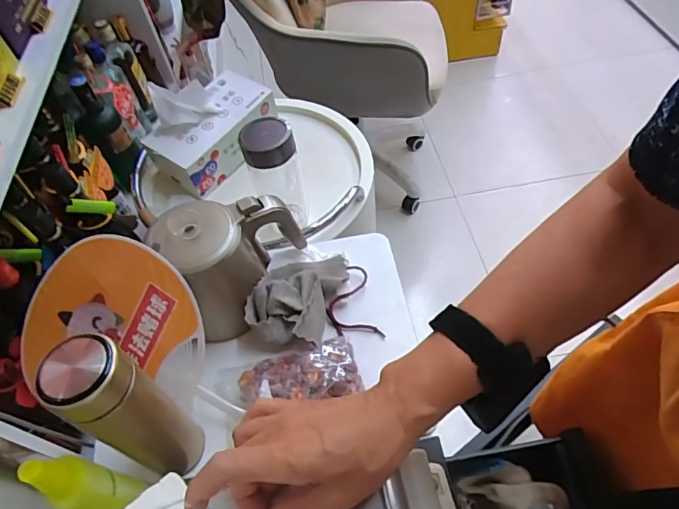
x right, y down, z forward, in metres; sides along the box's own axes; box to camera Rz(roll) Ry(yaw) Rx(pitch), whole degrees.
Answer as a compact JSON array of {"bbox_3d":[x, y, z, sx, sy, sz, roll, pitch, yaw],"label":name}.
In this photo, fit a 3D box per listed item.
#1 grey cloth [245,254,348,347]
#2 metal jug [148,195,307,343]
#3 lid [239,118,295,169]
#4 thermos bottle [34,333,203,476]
[{"bbox_3d":[-0.052,0.044,0.605,0.100,0.045,0.140,11,56,13],"label":"grey cloth"},{"bbox_3d":[-0.128,0.013,0.582,0.160,0.140,0.114,-11,54,-3],"label":"metal jug"},{"bbox_3d":[-0.103,-0.162,0.666,0.073,0.035,0.073,-2,54,3],"label":"lid"},{"bbox_3d":[-0.190,0.149,0.435,0.062,0.232,0.065,29,62,23],"label":"thermos bottle"}]

